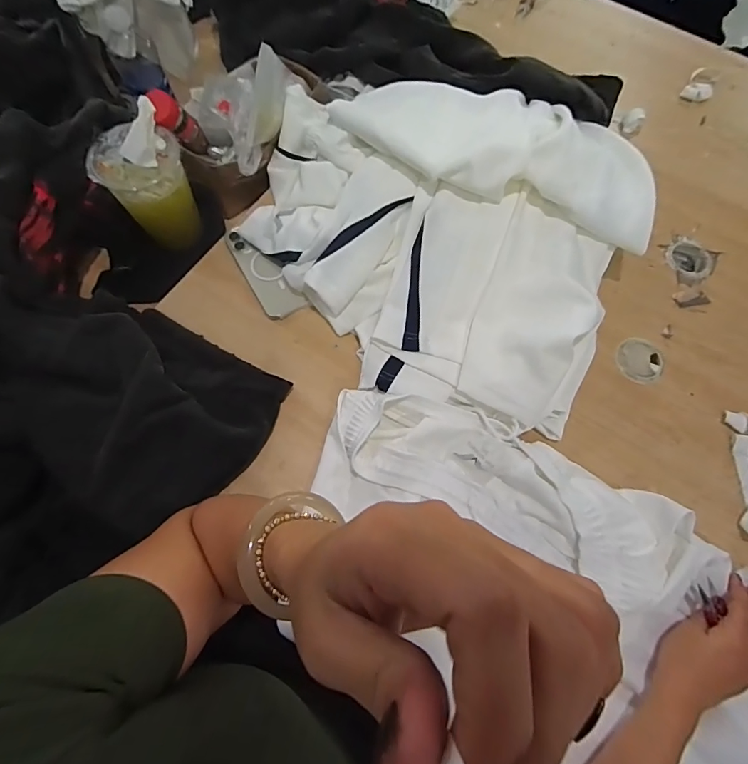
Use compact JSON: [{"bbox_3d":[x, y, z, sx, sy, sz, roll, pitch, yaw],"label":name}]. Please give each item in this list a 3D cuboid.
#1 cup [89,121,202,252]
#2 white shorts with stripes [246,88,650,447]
[{"bbox_3d":[-0.322,-0.279,0.617,0.107,0.148,0.100,1,70,-2],"label":"cup"},{"bbox_3d":[0.070,-0.203,0.547,0.501,0.130,0.406,19,71,4],"label":"white shorts with stripes"}]

